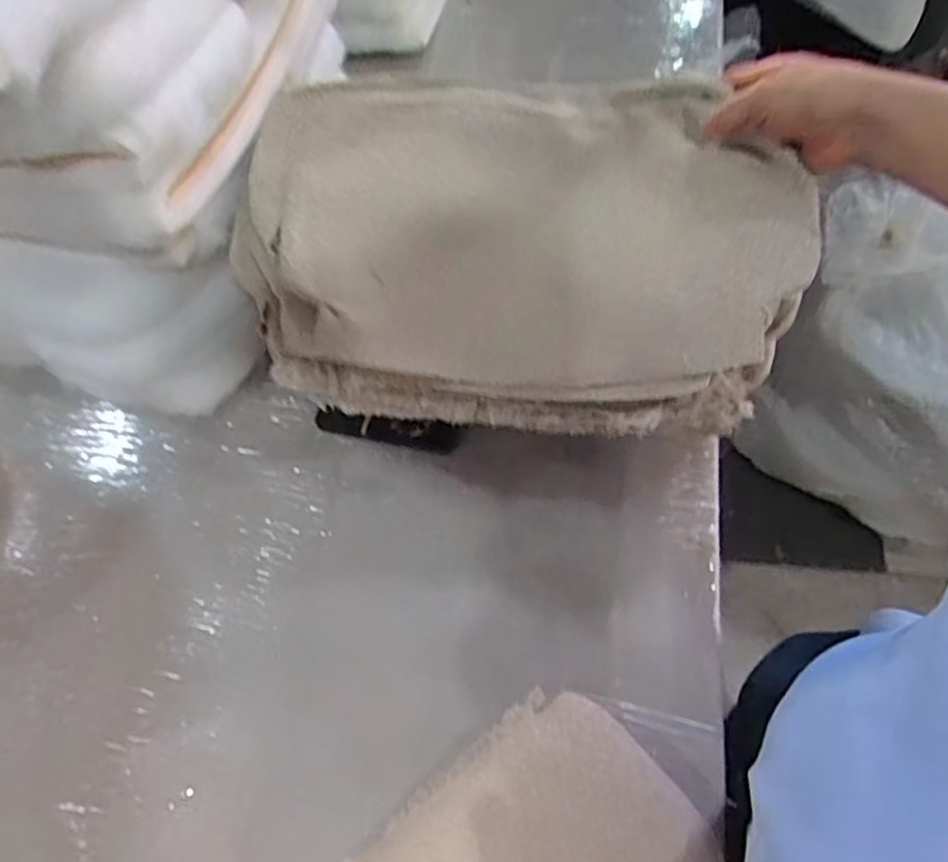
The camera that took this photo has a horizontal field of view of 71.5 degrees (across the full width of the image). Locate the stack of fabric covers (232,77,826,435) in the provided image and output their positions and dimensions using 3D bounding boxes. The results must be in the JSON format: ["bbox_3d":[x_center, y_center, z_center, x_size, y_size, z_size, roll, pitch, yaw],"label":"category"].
[{"bbox_3d":[0.040,-0.169,0.583,0.475,0.122,0.302,6,72,4],"label":"stack of fabric covers"}]

